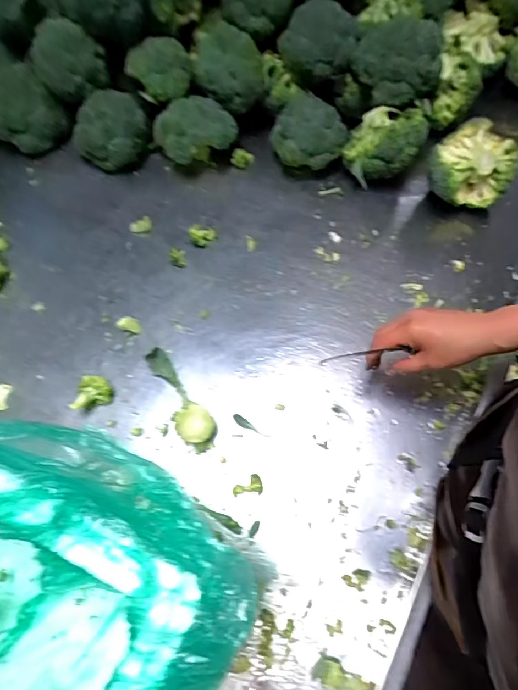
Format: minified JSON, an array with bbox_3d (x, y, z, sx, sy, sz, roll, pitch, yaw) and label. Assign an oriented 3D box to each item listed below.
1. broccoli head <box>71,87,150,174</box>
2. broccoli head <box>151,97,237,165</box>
[{"bbox_3d":[-0.254,-0.372,0.775,0.131,0.103,0.091,-29,71,-10],"label":"broccoli head"},{"bbox_3d":[-0.110,-0.370,0.769,0.146,0.099,0.094,-9,69,-3],"label":"broccoli head"}]

